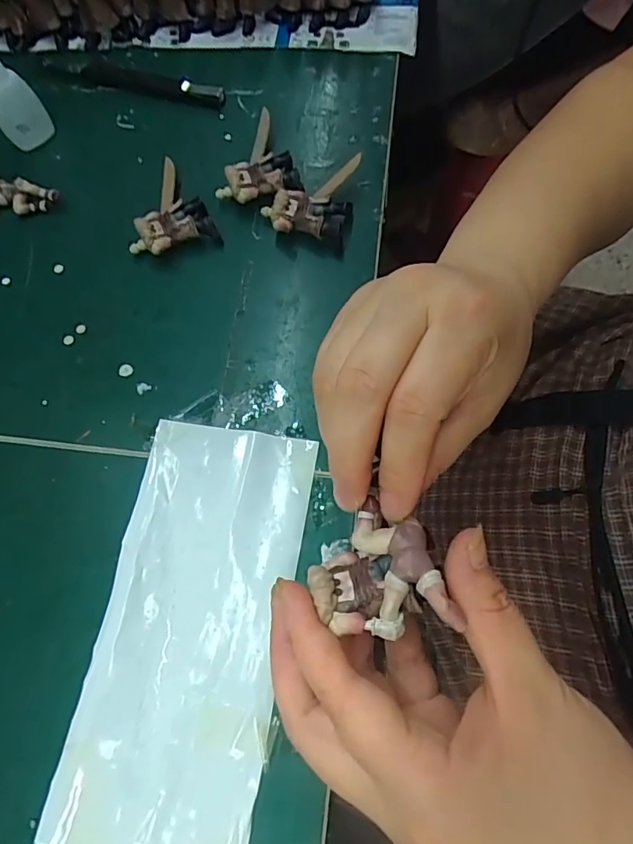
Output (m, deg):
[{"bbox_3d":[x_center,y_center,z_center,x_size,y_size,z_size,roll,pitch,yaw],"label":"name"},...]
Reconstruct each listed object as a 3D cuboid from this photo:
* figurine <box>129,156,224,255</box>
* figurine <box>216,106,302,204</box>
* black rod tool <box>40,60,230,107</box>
[{"bbox_3d":[-0.110,-0.150,0.354,0.058,0.020,0.075,-25,70,-7],"label":"figurine"},{"bbox_3d":[-0.046,-0.194,0.369,0.059,0.018,0.077,-11,69,-2],"label":"figurine"},{"bbox_3d":[-0.152,-0.286,0.415,0.162,0.011,0.023,17,71,9],"label":"black rod tool"}]

